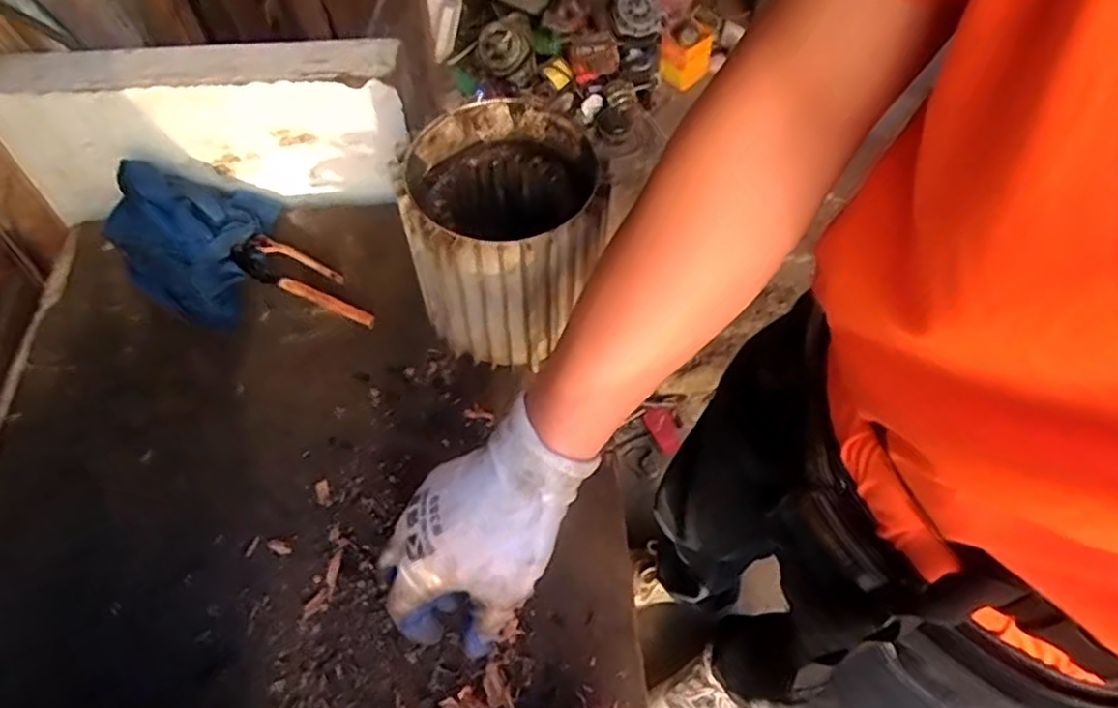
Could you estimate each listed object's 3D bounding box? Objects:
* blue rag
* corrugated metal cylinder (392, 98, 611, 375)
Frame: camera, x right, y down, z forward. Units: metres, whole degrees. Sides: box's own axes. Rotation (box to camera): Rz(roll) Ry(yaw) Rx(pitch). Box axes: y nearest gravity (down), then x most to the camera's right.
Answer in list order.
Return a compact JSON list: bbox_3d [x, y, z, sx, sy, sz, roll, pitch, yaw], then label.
[{"bbox_3d":[-0.317,-0.111,0.602,0.114,0.077,0.139,9,58,6],"label":"blue rag"},{"bbox_3d":[-0.042,-0.085,0.545,0.138,0.142,0.136,-10,58,-7],"label":"corrugated metal cylinder"}]

